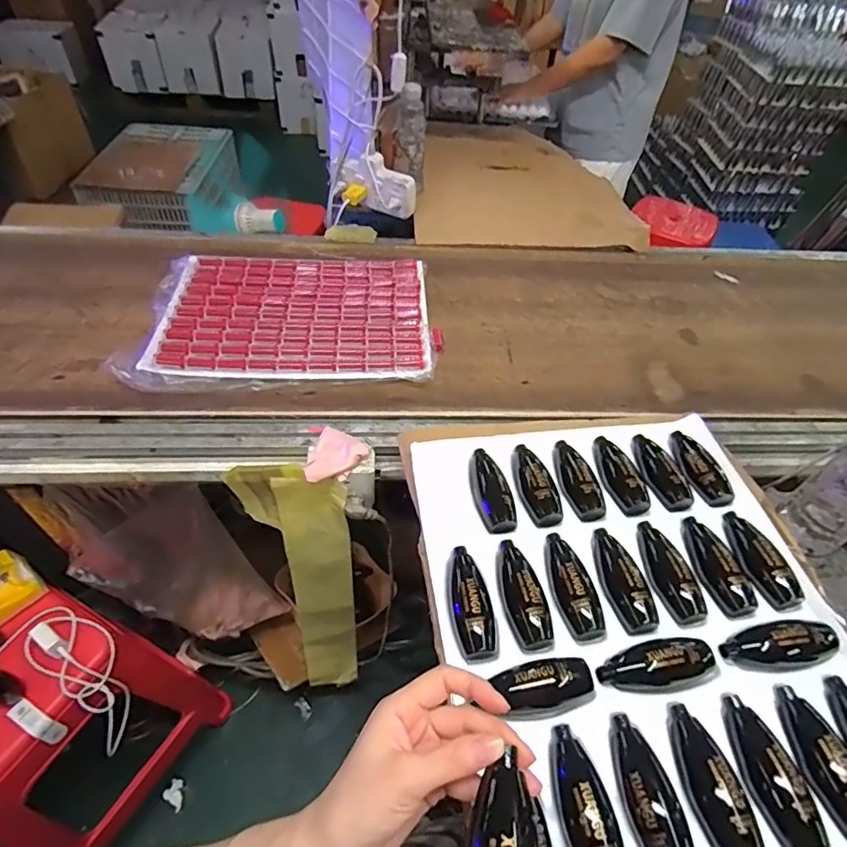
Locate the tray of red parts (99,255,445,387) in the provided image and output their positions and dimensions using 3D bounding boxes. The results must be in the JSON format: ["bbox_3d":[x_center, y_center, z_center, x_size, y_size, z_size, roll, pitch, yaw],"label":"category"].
[{"bbox_3d":[-0.206,-0.180,0.808,0.429,0.018,0.292,0,50,-6],"label":"tray of red parts"}]

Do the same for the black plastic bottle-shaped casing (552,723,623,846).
[{"bbox_3d":[0.118,0.275,0.365,0.037,0.020,0.101,-2,50,-8],"label":"black plastic bottle-shaped casing"}]

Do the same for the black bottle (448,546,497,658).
[{"bbox_3d":[0.044,0.157,0.465,0.039,0.022,0.099,-3,50,-8],"label":"black bottle"}]

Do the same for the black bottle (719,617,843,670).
[{"bbox_3d":[0.313,0.193,0.449,0.101,0.027,0.039,-6,51,-11],"label":"black bottle"}]

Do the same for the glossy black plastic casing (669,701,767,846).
[{"bbox_3d":[0.215,0.264,0.377,0.039,0.018,0.101,-7,51,-12],"label":"glossy black plastic casing"}]

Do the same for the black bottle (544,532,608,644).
[{"bbox_3d":[0.142,0.148,0.478,0.042,0.023,0.104,-4,50,-9],"label":"black bottle"}]

